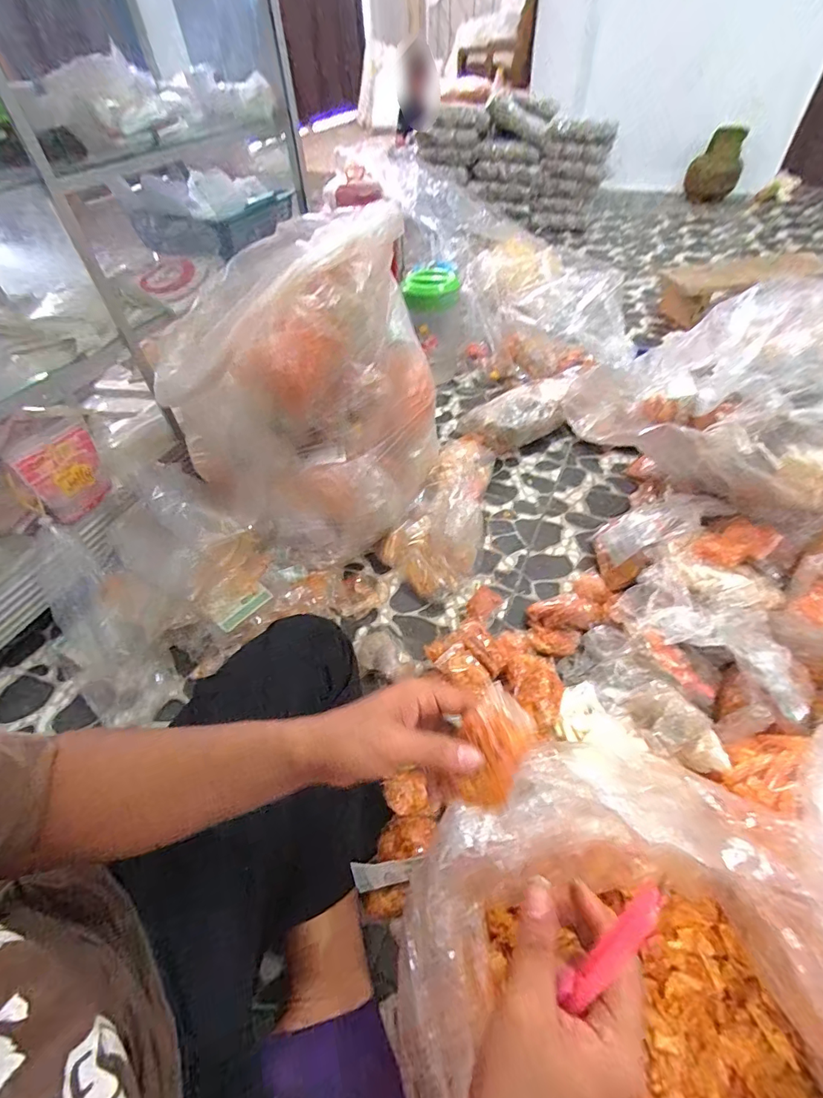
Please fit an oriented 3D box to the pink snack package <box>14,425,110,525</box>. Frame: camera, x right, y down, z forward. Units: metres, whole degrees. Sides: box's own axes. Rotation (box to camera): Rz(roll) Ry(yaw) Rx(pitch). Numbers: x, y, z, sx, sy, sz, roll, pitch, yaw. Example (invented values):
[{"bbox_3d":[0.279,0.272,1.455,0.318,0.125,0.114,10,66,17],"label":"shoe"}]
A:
[{"bbox_3d":[-0.599,-0.131,0.797,0.025,0.133,0.127,16,52,18],"label":"pink snack package"}]

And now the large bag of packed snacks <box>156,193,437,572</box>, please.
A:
[{"bbox_3d":[-0.191,-0.269,0.798,0.367,0.461,0.370,29,57,26],"label":"large bag of packed snacks"}]

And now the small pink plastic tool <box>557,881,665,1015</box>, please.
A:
[{"bbox_3d":[0.111,0.223,0.252,0.015,0.012,0.090,39,103,31],"label":"small pink plastic tool"}]

